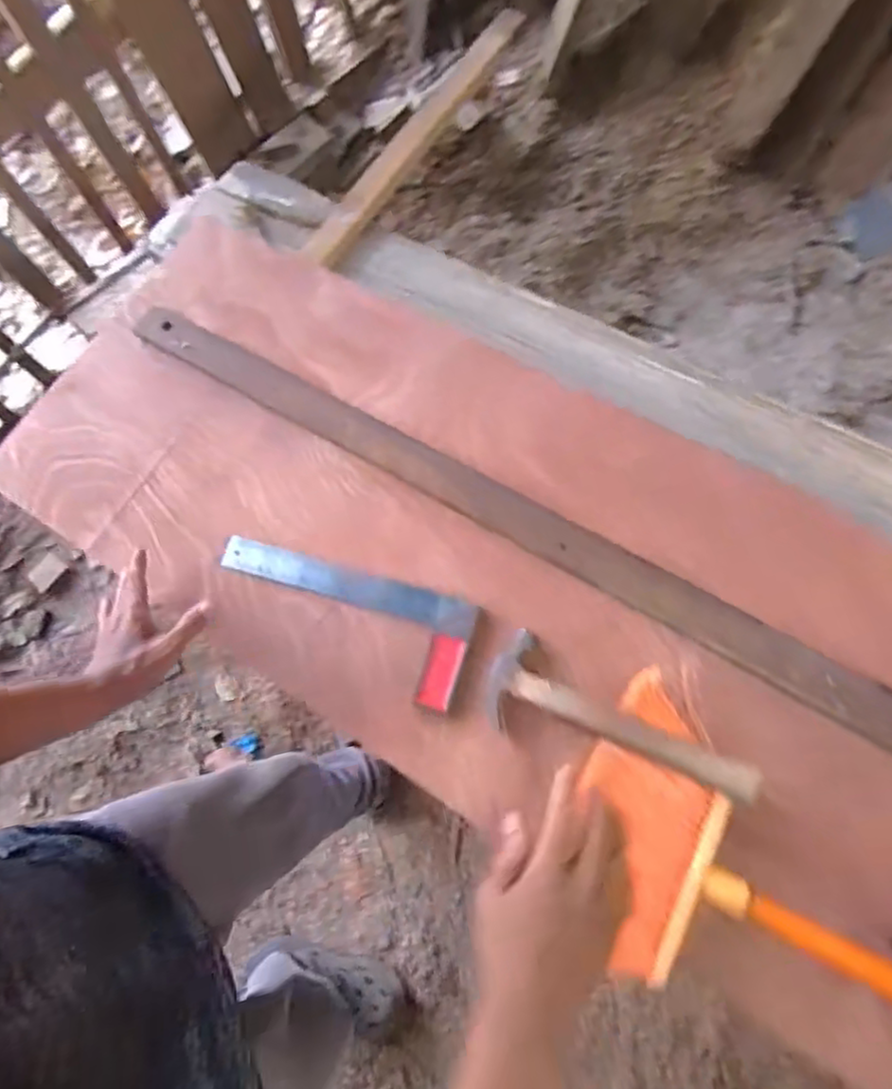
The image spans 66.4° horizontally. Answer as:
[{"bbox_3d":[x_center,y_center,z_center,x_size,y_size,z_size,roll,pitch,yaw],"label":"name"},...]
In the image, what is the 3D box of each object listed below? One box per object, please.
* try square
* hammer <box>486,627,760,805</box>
[{"bbox_3d":[-0.123,0.076,0.760,0.309,0.012,0.115,18,83,16],"label":"try square"},{"bbox_3d":[0.158,0.171,0.649,0.258,0.030,0.088,21,71,26],"label":"hammer"}]

